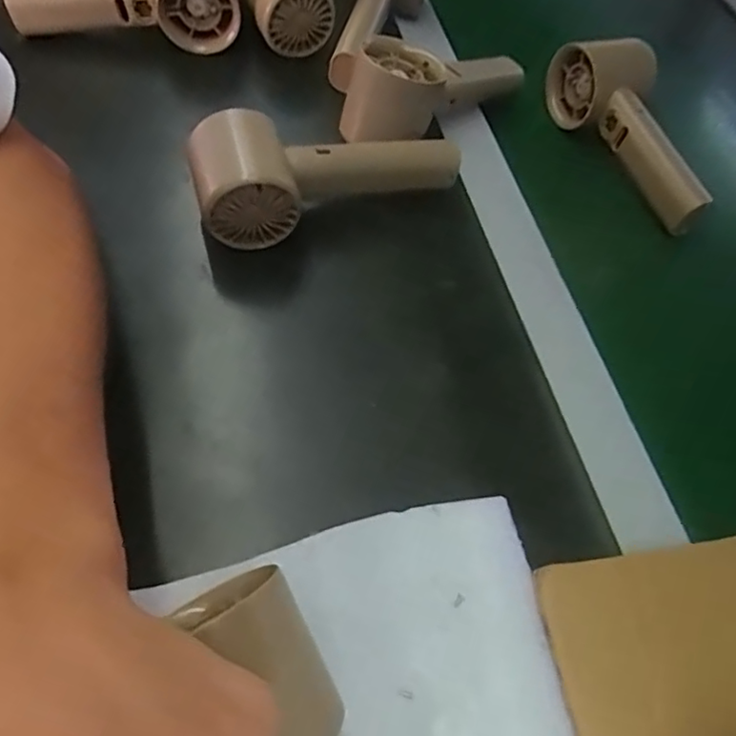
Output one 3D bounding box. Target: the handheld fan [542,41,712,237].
[{"bbox_3d":[0.199,-0.171,0.431,0.073,0.053,0.151,-22,63,-18],"label":"handheld fan"}]

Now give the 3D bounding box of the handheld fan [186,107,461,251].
[{"bbox_3d":[-0.022,-0.117,0.368,0.160,0.054,0.059,-15,60,-14],"label":"handheld fan"}]

